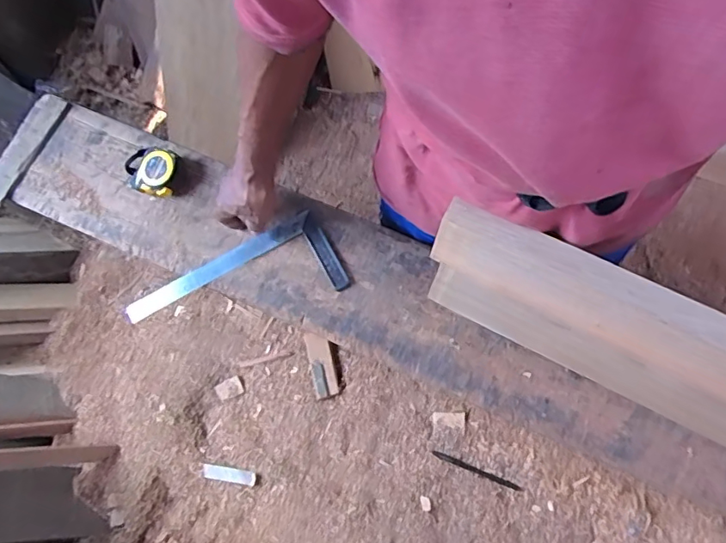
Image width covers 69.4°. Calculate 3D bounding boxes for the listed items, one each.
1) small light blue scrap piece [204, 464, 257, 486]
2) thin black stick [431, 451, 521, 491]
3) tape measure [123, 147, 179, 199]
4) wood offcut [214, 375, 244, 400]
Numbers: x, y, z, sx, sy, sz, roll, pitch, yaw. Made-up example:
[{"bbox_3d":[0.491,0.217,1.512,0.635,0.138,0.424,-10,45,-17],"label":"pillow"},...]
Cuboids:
[{"bbox_3d":[-0.224,0.341,0.876,0.115,0.008,0.023,-3,70,29],"label":"small light blue scrap piece"},{"bbox_3d":[0.173,0.305,0.801,0.141,0.011,0.010,21,74,8],"label":"thin black stick"},{"bbox_3d":[-0.320,-0.153,0.796,0.080,0.049,0.069,19,74,7],"label":"tape measure"},{"bbox_3d":[-0.247,0.217,0.967,0.050,0.009,0.036,-25,73,-6],"label":"wood offcut"}]

